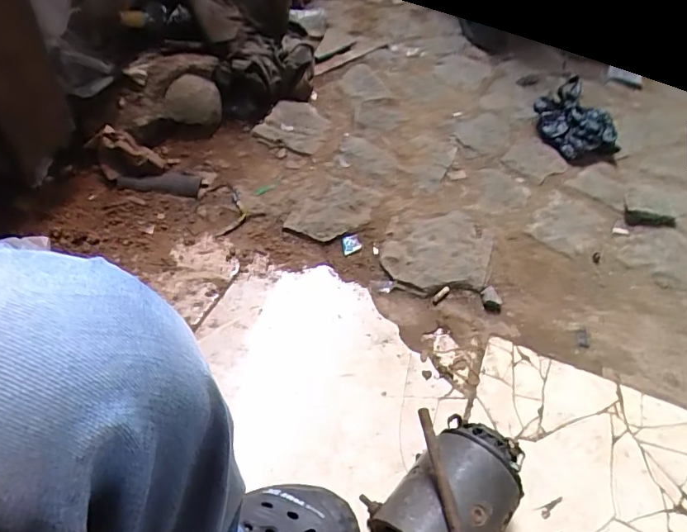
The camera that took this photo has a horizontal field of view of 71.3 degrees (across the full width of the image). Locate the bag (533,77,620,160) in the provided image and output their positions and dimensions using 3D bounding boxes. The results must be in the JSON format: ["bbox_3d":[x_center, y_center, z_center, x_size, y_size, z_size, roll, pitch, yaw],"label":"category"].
[{"bbox_3d":[0.477,-0.285,0.975,0.124,0.094,0.172,-31,60,-26],"label":"bag"}]

